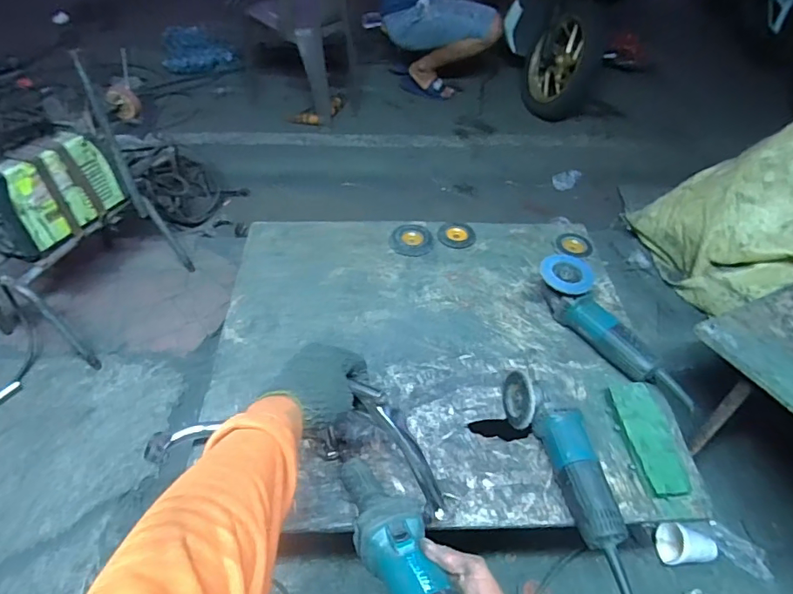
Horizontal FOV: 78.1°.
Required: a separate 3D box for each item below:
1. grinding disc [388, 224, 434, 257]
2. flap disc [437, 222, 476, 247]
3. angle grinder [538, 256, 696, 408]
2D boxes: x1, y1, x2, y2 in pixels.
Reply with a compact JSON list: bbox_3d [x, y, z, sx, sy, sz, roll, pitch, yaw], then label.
[{"bbox_3d":[0.034,-0.125,1.062,0.093,0.014,0.093,2,48,-2],"label":"grinding disc"},{"bbox_3d":[0.132,-0.137,1.075,0.080,0.012,0.073,20,50,14],"label":"flap disc"},{"bbox_3d":[0.392,0.052,0.871,0.111,0.093,0.327,-26,55,-24],"label":"angle grinder"}]

